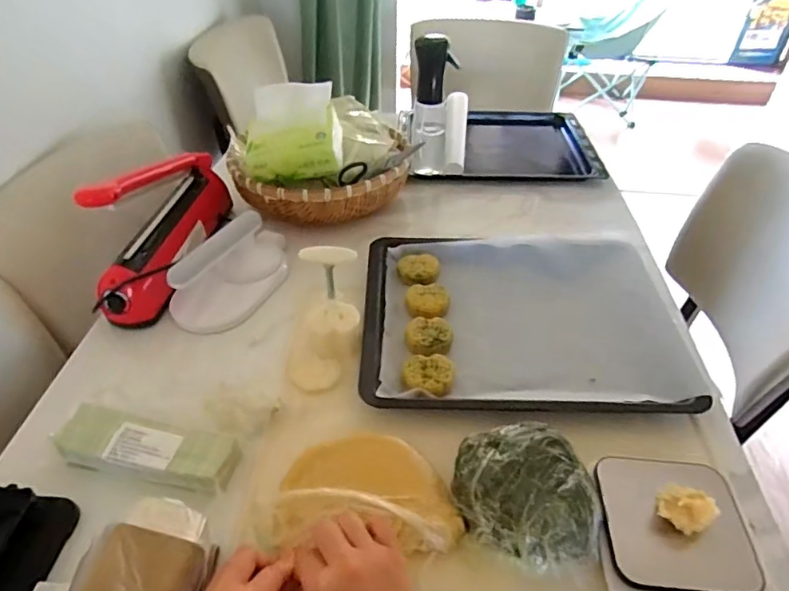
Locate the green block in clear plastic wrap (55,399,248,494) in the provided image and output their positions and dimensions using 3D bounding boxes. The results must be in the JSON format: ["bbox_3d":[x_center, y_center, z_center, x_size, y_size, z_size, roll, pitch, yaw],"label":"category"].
[{"bbox_3d":[-0.252,0.157,0.537,0.182,0.033,0.062,7,42,7],"label":"green block in clear plastic wrap"}]

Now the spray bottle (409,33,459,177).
[{"bbox_3d":[0.067,-0.320,0.945,0.073,0.250,0.055,4,42,4],"label":"spray bottle"}]

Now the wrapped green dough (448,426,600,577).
[{"bbox_3d":[0.119,0.178,0.486,0.118,0.069,0.129,0,42,0],"label":"wrapped green dough"}]

